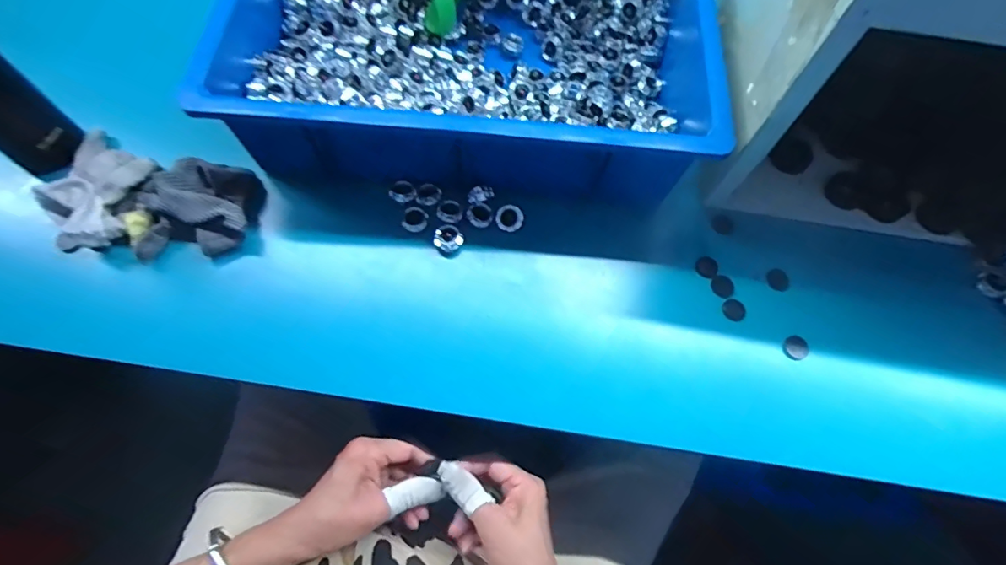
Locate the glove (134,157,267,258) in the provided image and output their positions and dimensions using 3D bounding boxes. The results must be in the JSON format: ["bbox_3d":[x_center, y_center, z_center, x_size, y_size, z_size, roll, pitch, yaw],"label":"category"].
[{"bbox_3d":[-0.282,-0.070,0.460,0.100,0.046,0.091,-10,69,-7],"label":"glove"}]

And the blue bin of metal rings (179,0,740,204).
[{"bbox_3d":[-0.027,-0.252,0.504,0.444,0.103,0.328,3,68,-2],"label":"blue bin of metal rings"}]

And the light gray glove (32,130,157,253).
[{"bbox_3d":[-0.373,-0.089,0.459,0.076,0.031,0.115,6,68,0],"label":"light gray glove"}]

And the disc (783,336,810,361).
[{"bbox_3d":[0.266,0.059,0.452,0.024,0.004,0.020,-37,74,-16],"label":"disc"}]

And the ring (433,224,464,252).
[{"bbox_3d":[-0.052,-0.041,0.473,0.025,0.012,0.024,1,68,-2],"label":"ring"}]

